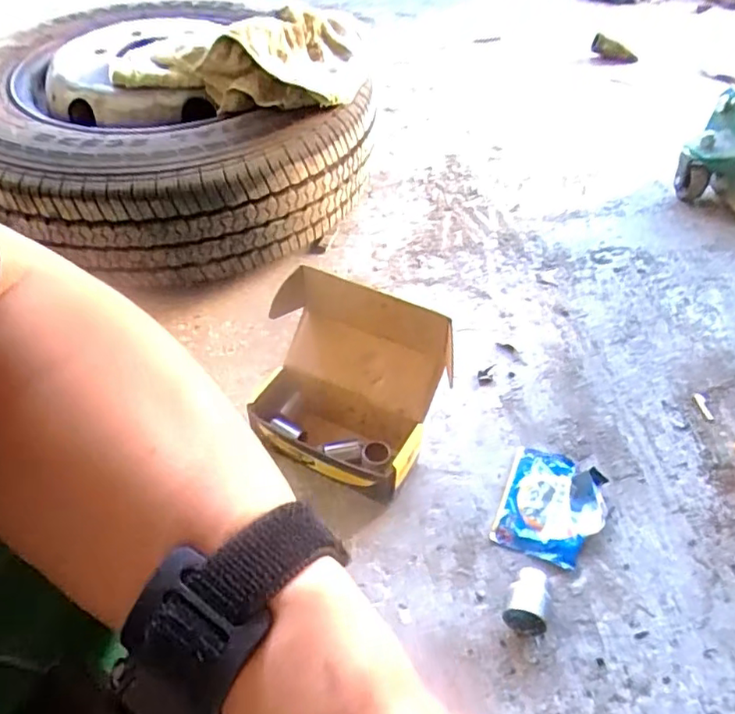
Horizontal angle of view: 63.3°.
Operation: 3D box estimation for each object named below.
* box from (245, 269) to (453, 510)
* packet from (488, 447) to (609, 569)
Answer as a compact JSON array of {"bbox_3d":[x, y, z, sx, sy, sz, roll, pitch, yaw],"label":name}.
[{"bbox_3d":[-0.033,0.030,0.623,0.195,0.166,0.136,23,51,18],"label":"box"},{"bbox_3d":[0.193,0.152,0.617,0.098,0.015,0.121,19,50,16],"label":"packet"}]

